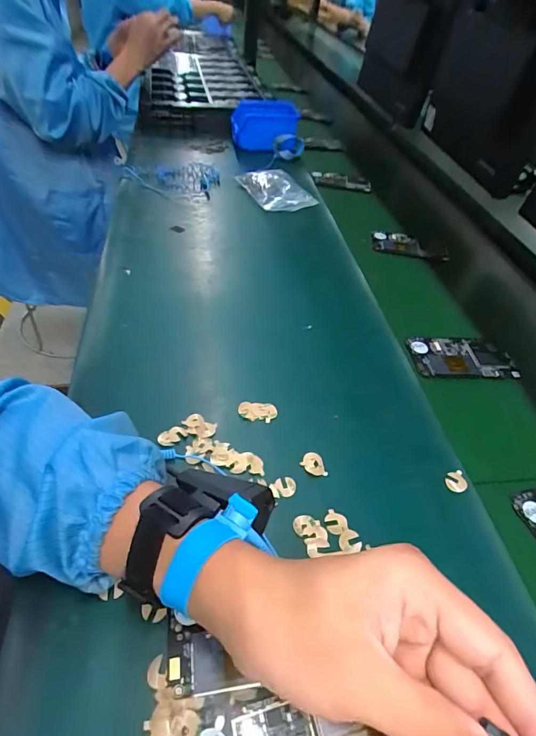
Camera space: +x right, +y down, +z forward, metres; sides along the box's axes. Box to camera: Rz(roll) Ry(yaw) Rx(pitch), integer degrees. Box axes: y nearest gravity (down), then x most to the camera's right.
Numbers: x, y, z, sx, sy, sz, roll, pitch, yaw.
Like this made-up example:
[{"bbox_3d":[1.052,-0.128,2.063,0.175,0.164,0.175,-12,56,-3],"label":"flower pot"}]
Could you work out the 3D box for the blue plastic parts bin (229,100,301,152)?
[{"bbox_3d":[-0.007,-0.518,0.890,0.143,0.083,0.055,10,44,0],"label":"blue plastic parts bin"}]

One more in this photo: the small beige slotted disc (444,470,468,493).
[{"bbox_3d":[0.165,0.099,0.364,0.018,0.004,0.018,1,46,-1],"label":"small beige slotted disc"}]

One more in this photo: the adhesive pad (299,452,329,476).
[{"bbox_3d":[0.043,0.085,0.369,0.025,0.004,0.020,28,51,23],"label":"adhesive pad"}]

